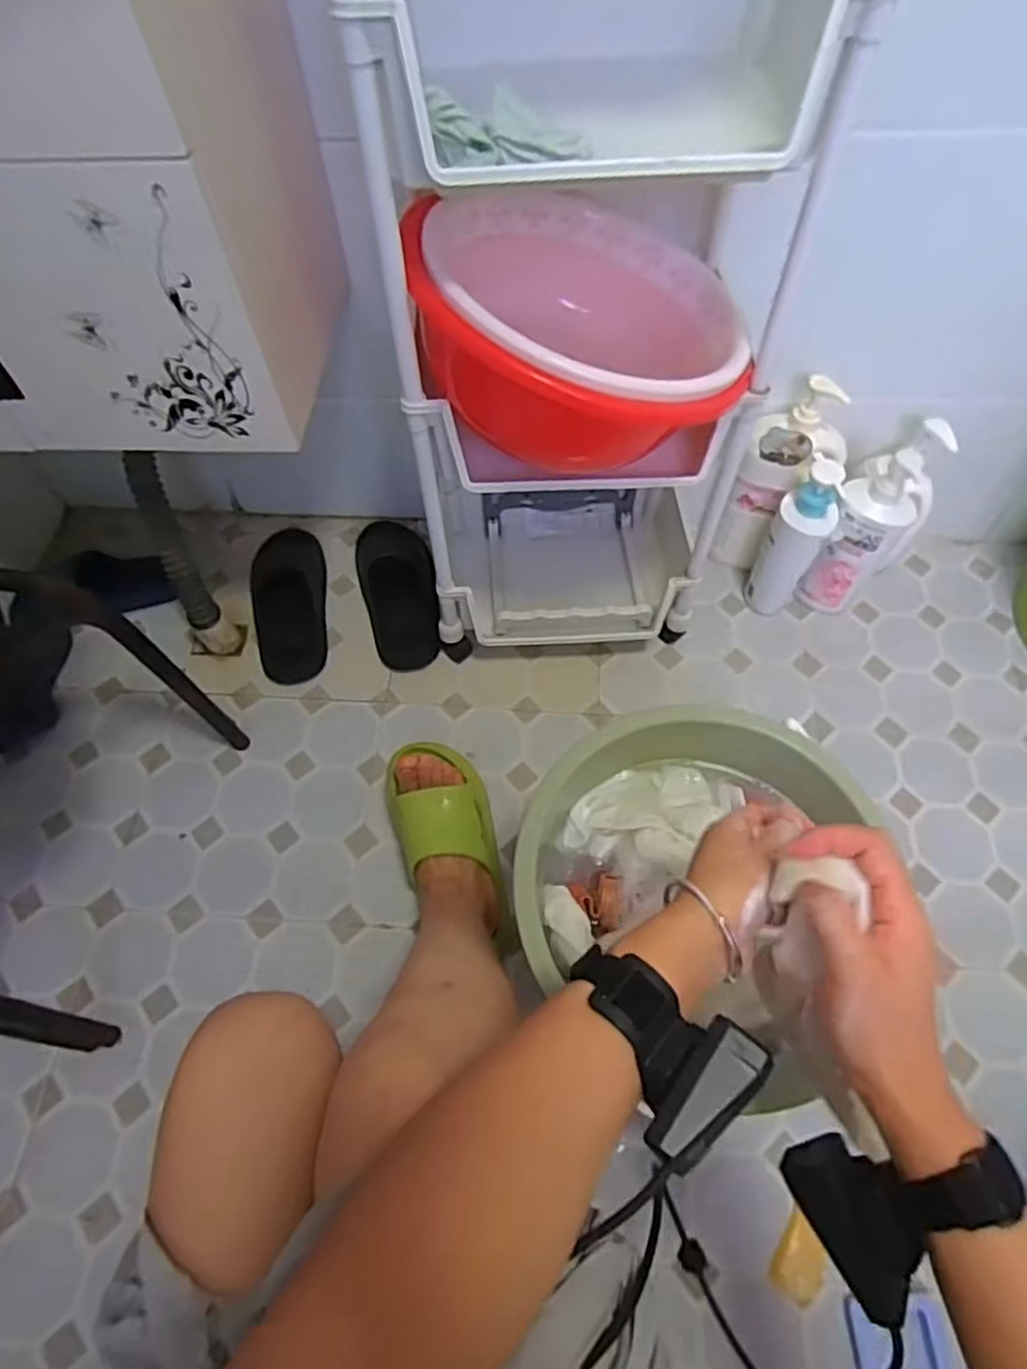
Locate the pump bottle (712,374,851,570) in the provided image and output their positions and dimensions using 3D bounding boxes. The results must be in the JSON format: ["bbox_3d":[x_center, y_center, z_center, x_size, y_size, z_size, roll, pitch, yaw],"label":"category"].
[{"bbox_3d":[0.339,-0.272,0.950,0.076,0.281,0.077,27,65,16],"label":"pump bottle"}]

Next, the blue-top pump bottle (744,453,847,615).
[{"bbox_3d":[0.371,-0.190,0.944,0.069,0.250,0.068,25,66,13],"label":"blue-top pump bottle"}]

